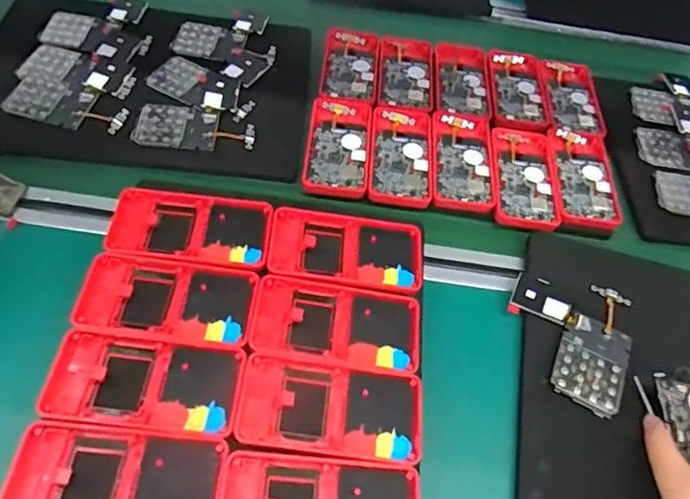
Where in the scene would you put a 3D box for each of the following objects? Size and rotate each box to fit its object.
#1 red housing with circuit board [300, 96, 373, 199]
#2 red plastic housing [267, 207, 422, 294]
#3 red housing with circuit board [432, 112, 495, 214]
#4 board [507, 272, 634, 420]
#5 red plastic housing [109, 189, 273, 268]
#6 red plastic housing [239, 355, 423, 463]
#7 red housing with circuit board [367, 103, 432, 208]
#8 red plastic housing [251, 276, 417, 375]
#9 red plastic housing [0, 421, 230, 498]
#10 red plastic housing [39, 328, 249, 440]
[{"bbox_3d":[-0.006,-0.107,0.535,0.063,0.012,0.132,8,61,-4],"label":"red housing with circuit board"},{"bbox_3d":[0.002,0.001,0.426,0.119,0.014,0.064,9,58,-5],"label":"red plastic housing"},{"bbox_3d":[0.120,-0.094,0.541,0.059,0.010,0.127,9,61,-3],"label":"red housing with circuit board"},{"bbox_3d":[0.188,0.071,0.442,0.101,0.007,0.115,22,61,4],"label":"board"},{"bbox_3d":[-0.121,-0.019,0.420,0.118,0.013,0.063,7,61,-5],"label":"red plastic housing"},{"bbox_3d":[-0.008,0.108,0.358,0.120,0.022,0.060,9,61,-3],"label":"red plastic housing"},{"bbox_3d":[0.058,-0.101,0.538,0.060,0.010,0.136,10,61,-3],"label":"red housing with circuit board"},{"bbox_3d":[-0.005,0.054,0.391,0.120,0.016,0.062,8,61,-4],"label":"red plastic housing"},{"bbox_3d":[-0.135,0.138,0.314,0.119,0.012,0.061,8,61,-4],"label":"red plastic housing"},{"bbox_3d":[-0.129,0.086,0.349,0.117,0.016,0.060,8,61,-4],"label":"red plastic housing"}]

